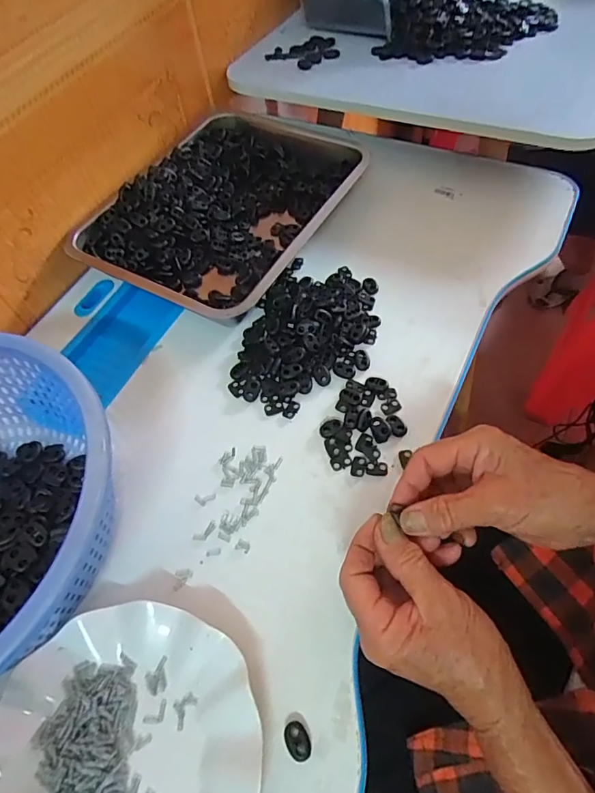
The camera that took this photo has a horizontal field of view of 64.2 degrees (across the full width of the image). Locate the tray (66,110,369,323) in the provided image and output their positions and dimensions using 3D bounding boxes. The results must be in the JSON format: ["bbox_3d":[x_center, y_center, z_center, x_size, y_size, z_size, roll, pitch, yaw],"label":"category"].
[{"bbox_3d":[-0.081,-0.224,0.548,0.238,0.043,0.313,26,64,17],"label":"tray"}]

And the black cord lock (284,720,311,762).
[{"bbox_3d":[0.000,0.224,0.309,0.014,0.005,0.022,-24,61,-11],"label":"black cord lock"}]

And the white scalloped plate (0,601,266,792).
[{"bbox_3d":[-0.115,0.234,0.303,0.178,0.025,0.176,-1,60,2],"label":"white scalloped plate"}]

